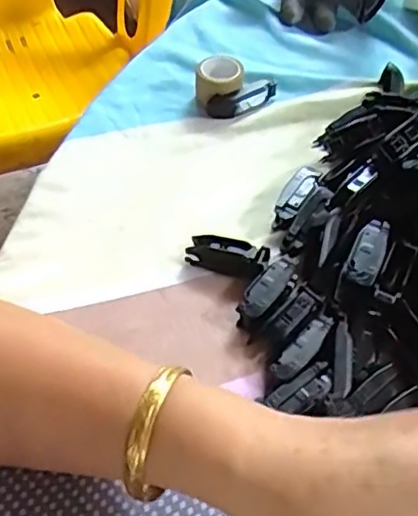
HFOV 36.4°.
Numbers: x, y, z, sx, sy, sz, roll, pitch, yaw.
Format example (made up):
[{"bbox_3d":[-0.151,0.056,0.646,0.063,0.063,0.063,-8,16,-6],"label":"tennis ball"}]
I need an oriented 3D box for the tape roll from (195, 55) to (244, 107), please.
[{"bbox_3d":[0.007,-0.128,0.468,0.034,0.028,0.034,2,52,-2],"label":"tape roll"}]

